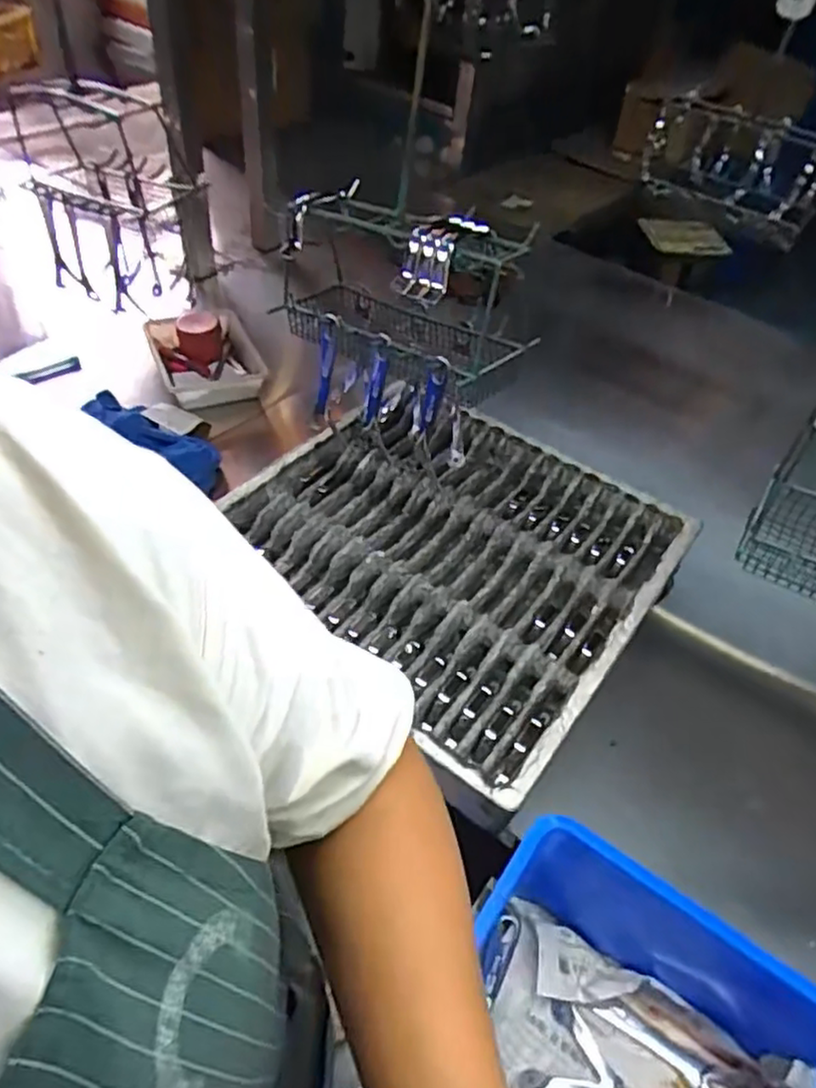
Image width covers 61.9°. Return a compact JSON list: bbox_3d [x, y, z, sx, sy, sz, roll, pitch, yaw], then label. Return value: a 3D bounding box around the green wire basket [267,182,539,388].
[{"bbox_3d":[-0.004,-0.299,0.805,0.303,0.188,0.127,31,52,21],"label":"green wire basket"}]

